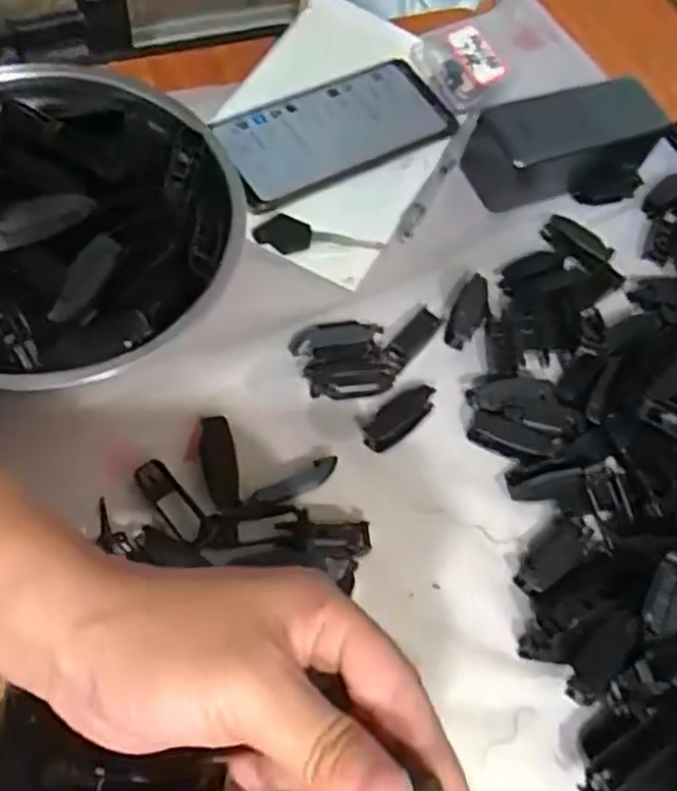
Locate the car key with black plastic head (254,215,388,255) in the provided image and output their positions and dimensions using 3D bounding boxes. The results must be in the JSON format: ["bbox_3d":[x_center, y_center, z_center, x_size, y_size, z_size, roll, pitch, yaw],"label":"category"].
[{"bbox_3d":[-0.012,-0.097,0.443,0.082,0.004,0.025,14,72,-7],"label":"car key with black plastic head"}]

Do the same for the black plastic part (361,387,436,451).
[{"bbox_3d":[0.034,0.011,0.394,0.048,0.012,0.019,-38,74,-22],"label":"black plastic part"}]

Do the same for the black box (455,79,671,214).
[{"bbox_3d":[0.154,-0.170,0.471,0.129,0.054,0.058,-17,67,-15],"label":"black box"}]

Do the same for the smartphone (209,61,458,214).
[{"bbox_3d":[0.000,-0.182,0.473,0.162,0.005,0.073,-27,77,-17],"label":"smartphone"}]

